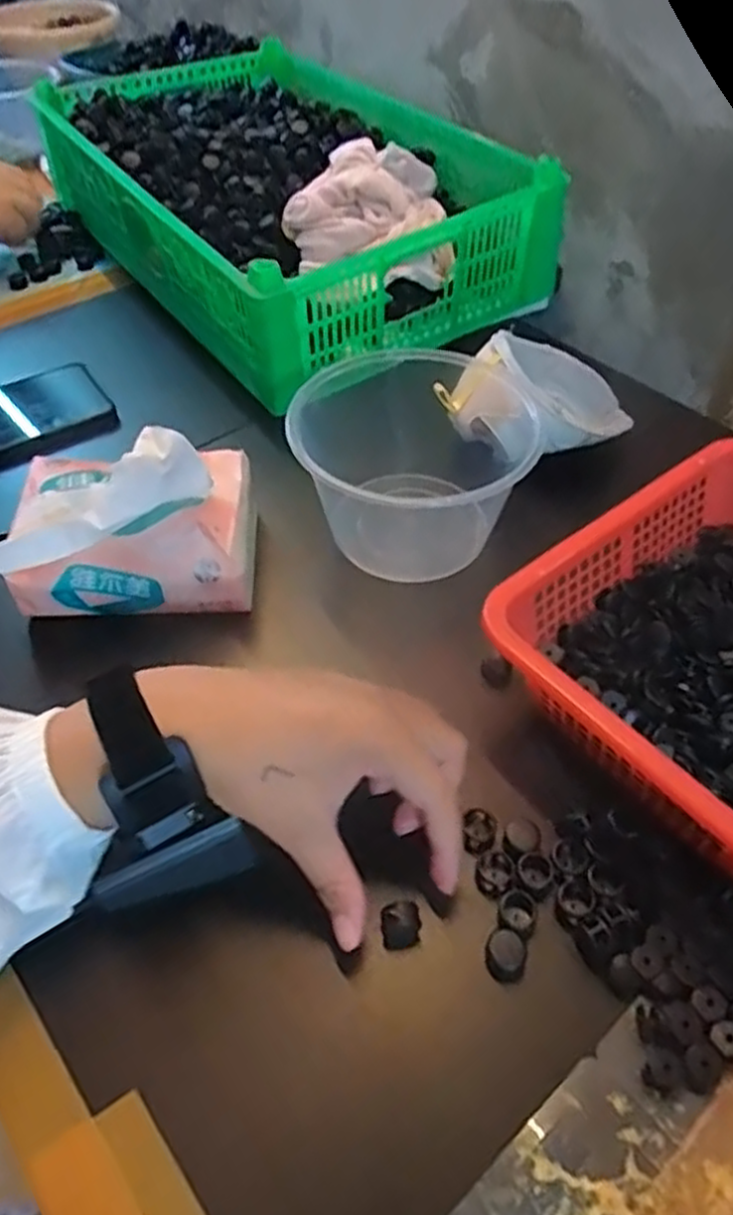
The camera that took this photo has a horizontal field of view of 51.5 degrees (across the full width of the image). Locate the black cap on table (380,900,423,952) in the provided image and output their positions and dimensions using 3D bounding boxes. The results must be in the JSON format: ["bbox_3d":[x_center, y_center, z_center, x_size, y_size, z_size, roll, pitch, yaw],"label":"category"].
[{"bbox_3d":[0.015,0.139,0.333,0.016,0.018,0.014,-10,50,-8],"label":"black cap on table"}]

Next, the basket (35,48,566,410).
[{"bbox_3d":[-0.080,-0.382,0.705,0.293,0.109,0.445,-27,54,-22],"label":"basket"}]

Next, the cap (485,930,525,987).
[{"bbox_3d":[0.060,0.150,0.326,0.016,0.008,0.020,2,49,1],"label":"cap"}]

